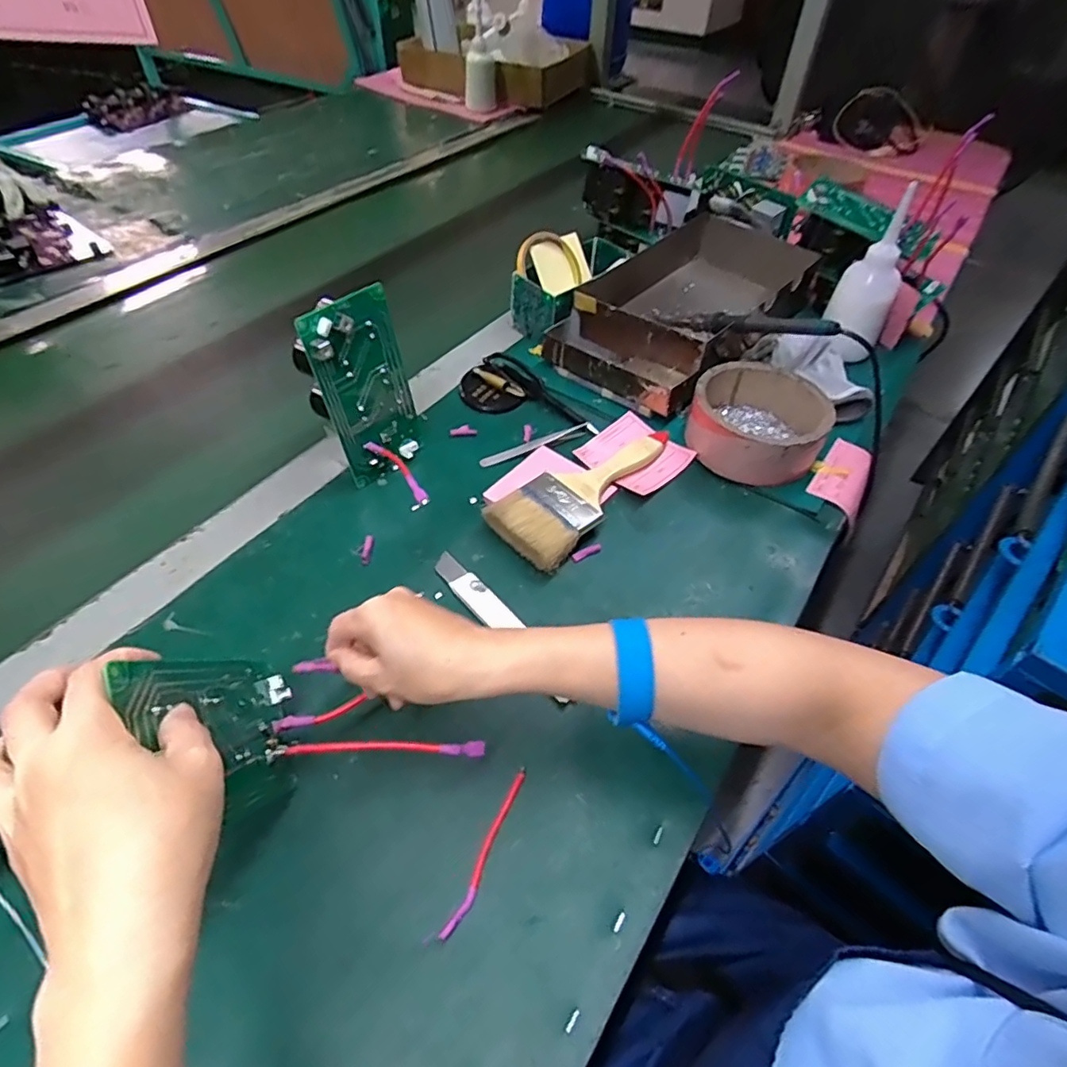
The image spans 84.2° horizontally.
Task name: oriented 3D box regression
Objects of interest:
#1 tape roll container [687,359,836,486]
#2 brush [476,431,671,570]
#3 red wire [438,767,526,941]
[{"bbox_3d":[0.212,-0.109,0.560,0.119,0.053,0.125,1,50,-1],"label":"tape roll container"},{"bbox_3d":[0.048,-0.045,0.520,0.074,0.025,0.189,36,57,22],"label":"brush"},{"bbox_3d":[-0.026,0.182,0.342,0.008,0.007,0.096,21,53,12],"label":"red wire"}]

